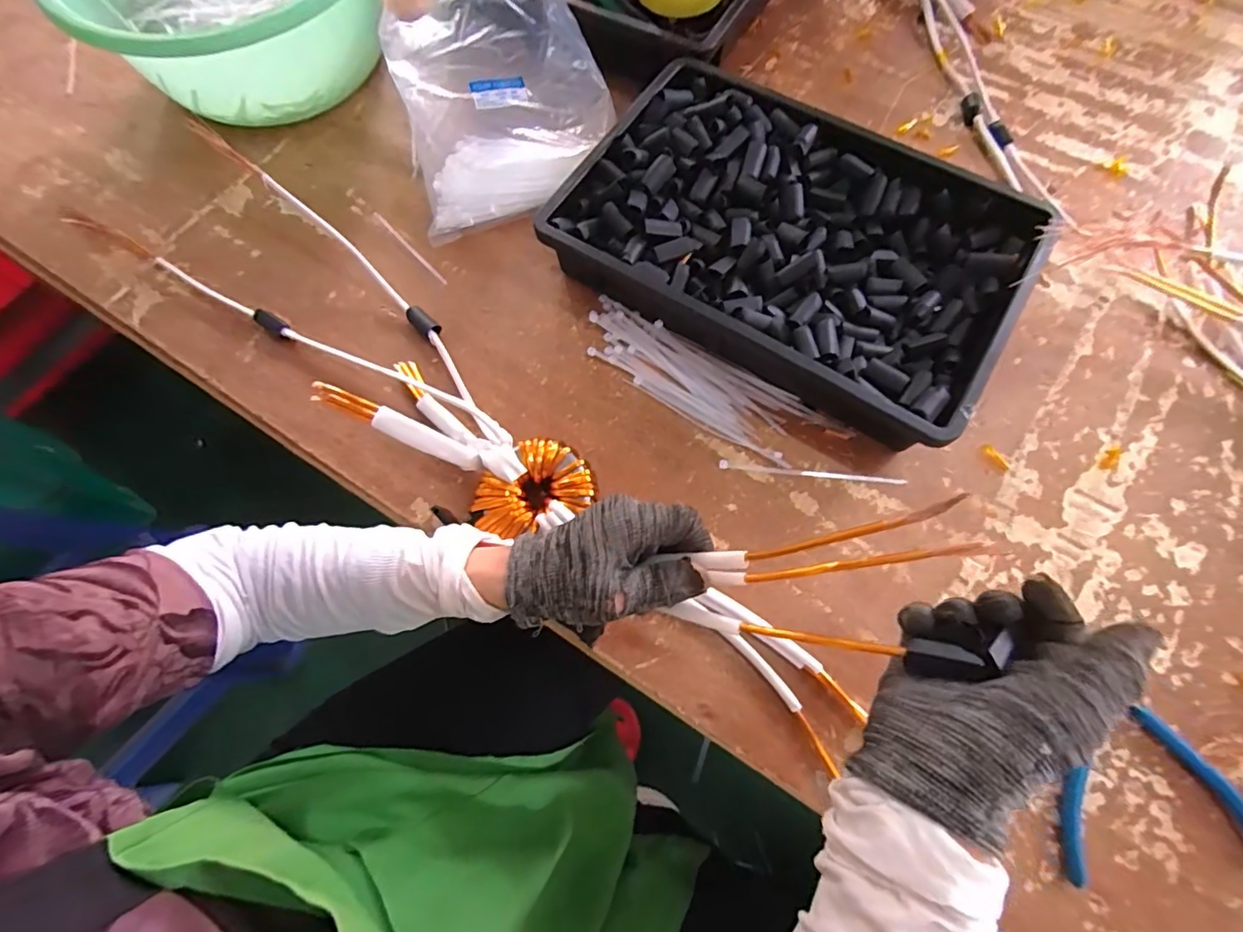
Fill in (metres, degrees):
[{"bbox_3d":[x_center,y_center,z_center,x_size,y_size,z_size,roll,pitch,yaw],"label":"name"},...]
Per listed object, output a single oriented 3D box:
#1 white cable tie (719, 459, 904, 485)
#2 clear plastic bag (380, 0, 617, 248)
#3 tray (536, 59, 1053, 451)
[{"bbox_3d":[0.153,0.005,0.434,0.147,0.004,0.006,5,70,4],"label":"white cable tie"},{"bbox_3d":[-0.117,-0.362,0.537,0.202,0.085,0.225,-16,70,-4],"label":"clear plastic bag"},{"bbox_3d":[0.144,-0.192,0.473,0.365,0.068,0.243,32,74,12],"label":"tray"}]

